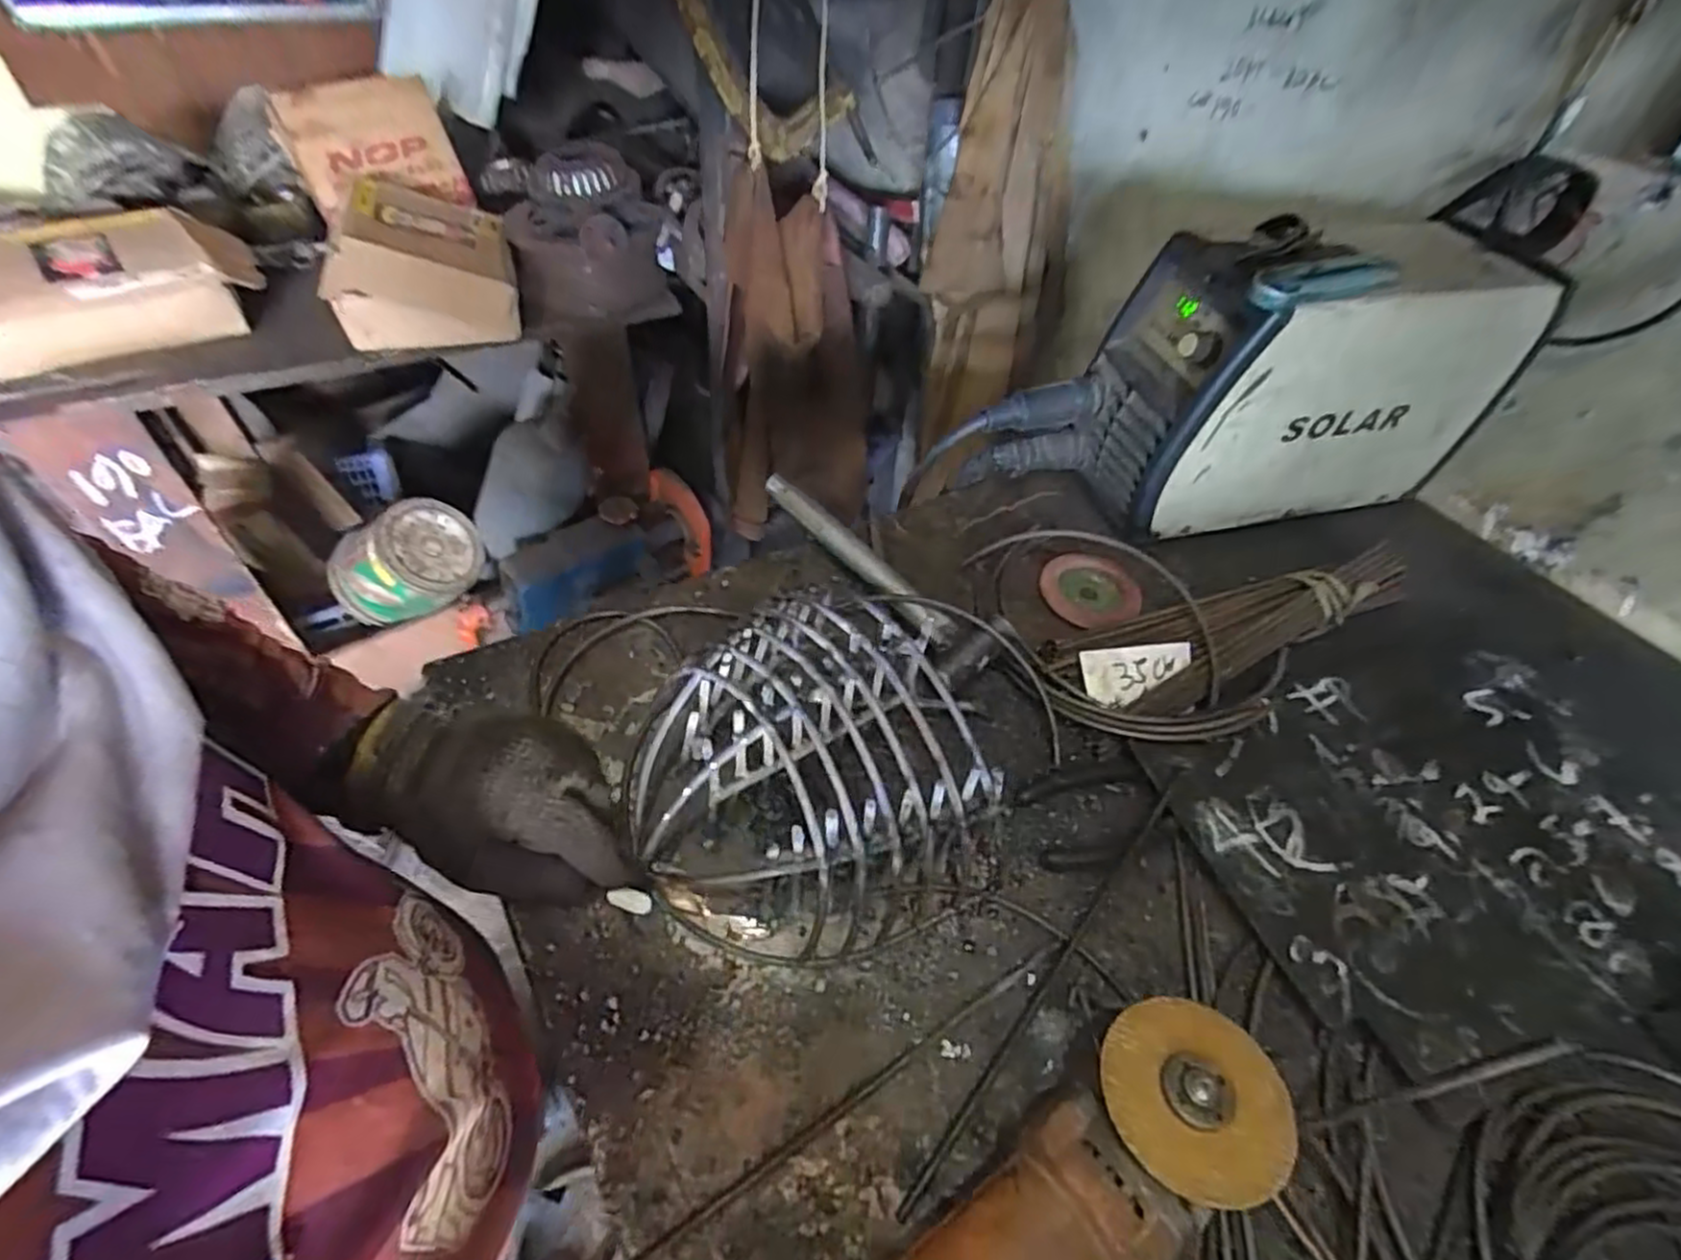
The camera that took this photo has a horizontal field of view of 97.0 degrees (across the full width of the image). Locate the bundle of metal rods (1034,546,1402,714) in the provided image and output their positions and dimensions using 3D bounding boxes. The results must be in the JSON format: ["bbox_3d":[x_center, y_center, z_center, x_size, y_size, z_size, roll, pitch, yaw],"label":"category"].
[{"bbox_3d":[0.320,-0.003,0.592,0.342,0.042,0.085,-14,53,-18],"label":"bundle of metal rods"}]

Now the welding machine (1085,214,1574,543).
[{"bbox_3d":[0.401,-0.221,0.663,0.346,0.239,0.137,-10,51,-14],"label":"welding machine"}]

